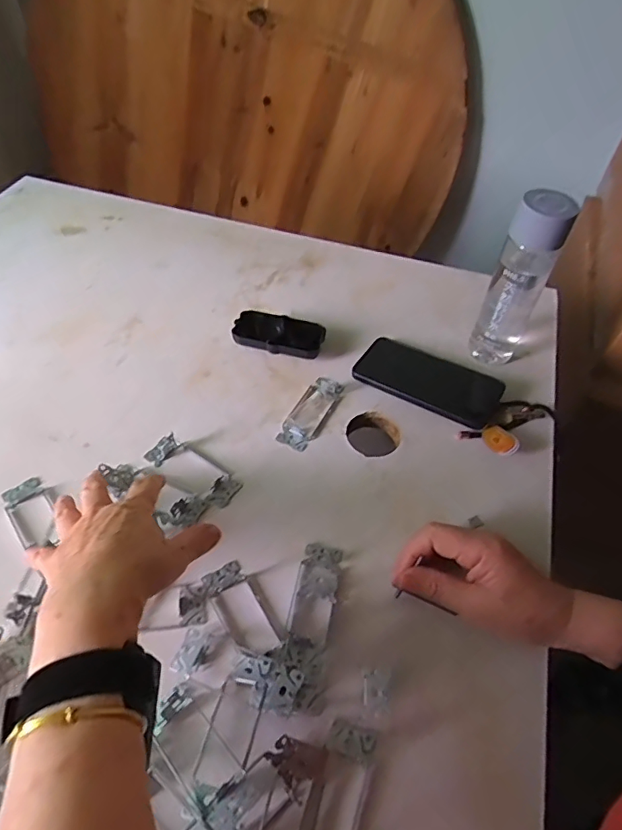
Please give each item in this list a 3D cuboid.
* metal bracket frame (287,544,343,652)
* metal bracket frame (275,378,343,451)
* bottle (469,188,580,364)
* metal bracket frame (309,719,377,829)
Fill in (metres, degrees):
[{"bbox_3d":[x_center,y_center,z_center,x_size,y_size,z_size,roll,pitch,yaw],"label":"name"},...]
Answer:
[{"bbox_3d":[0.004,0.156,0.440,0.036,0.010,0.088,10,52,7],"label":"metal bracket frame"},{"bbox_3d":[0.000,-0.007,0.562,0.038,0.015,0.101,22,55,16],"label":"metal bracket frame"},{"bbox_3d":[0.229,-0.146,0.550,0.058,0.196,0.071,23,55,17],"label":"bottle"},{"bbox_3d":[0.018,0.275,0.348,0.035,0.012,0.106,15,53,11],"label":"metal bracket frame"}]

